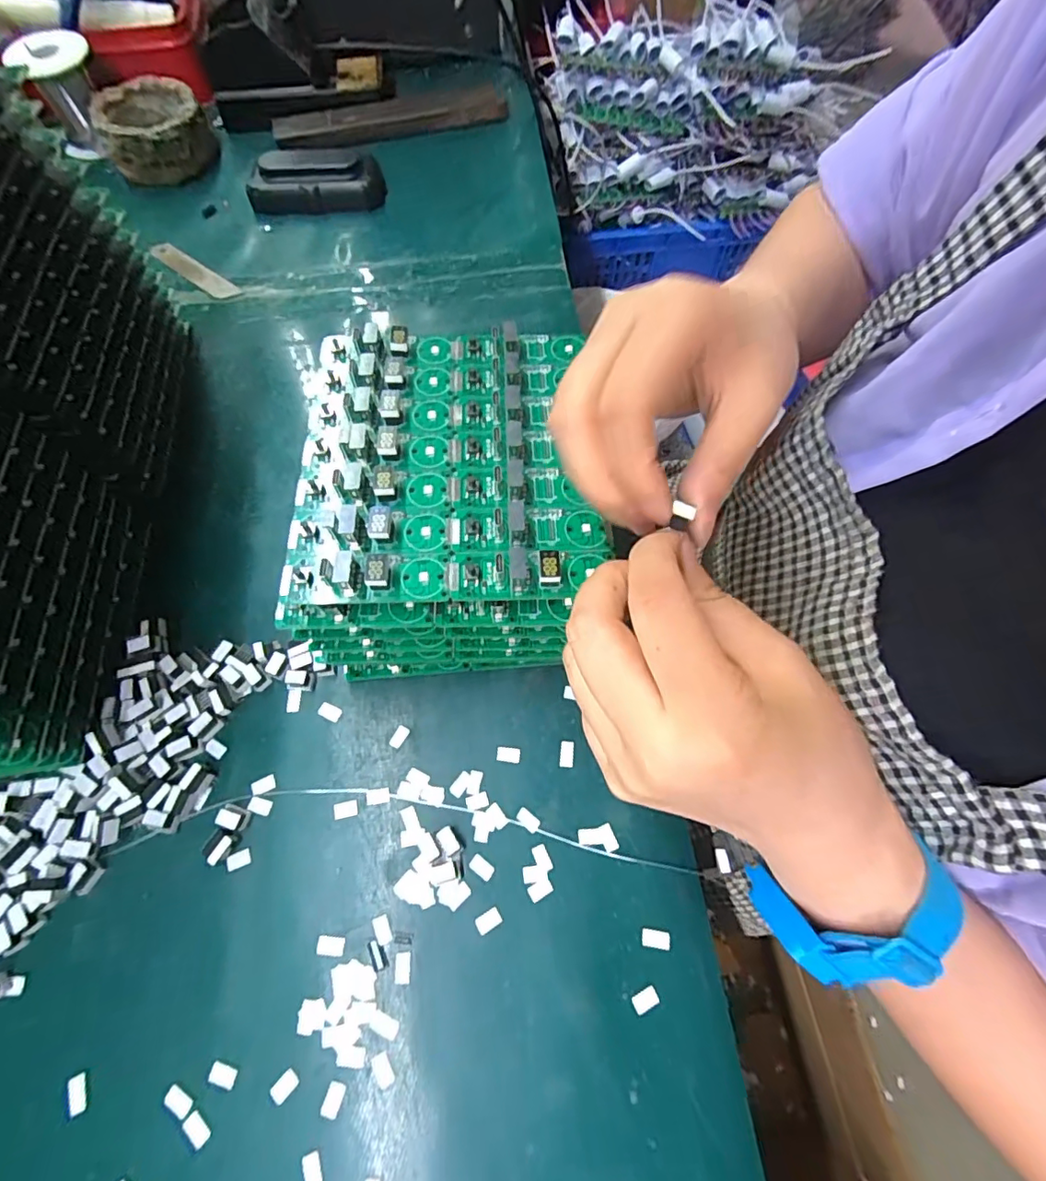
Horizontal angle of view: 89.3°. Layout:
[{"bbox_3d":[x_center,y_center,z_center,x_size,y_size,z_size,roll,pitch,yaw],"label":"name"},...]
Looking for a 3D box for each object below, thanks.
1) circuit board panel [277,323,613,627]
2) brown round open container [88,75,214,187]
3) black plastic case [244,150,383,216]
[{"bbox_3d":[-0.037,-0.065,0.240,0.130,0.017,0.146,-4,66,-1],"label":"circuit board panel"},{"bbox_3d":[-0.318,-0.403,0.463,0.081,0.044,0.080,0,67,1],"label":"brown round open container"},{"bbox_3d":[-0.173,-0.339,0.439,0.108,0.031,0.036,-6,67,-1],"label":"black plastic case"}]

